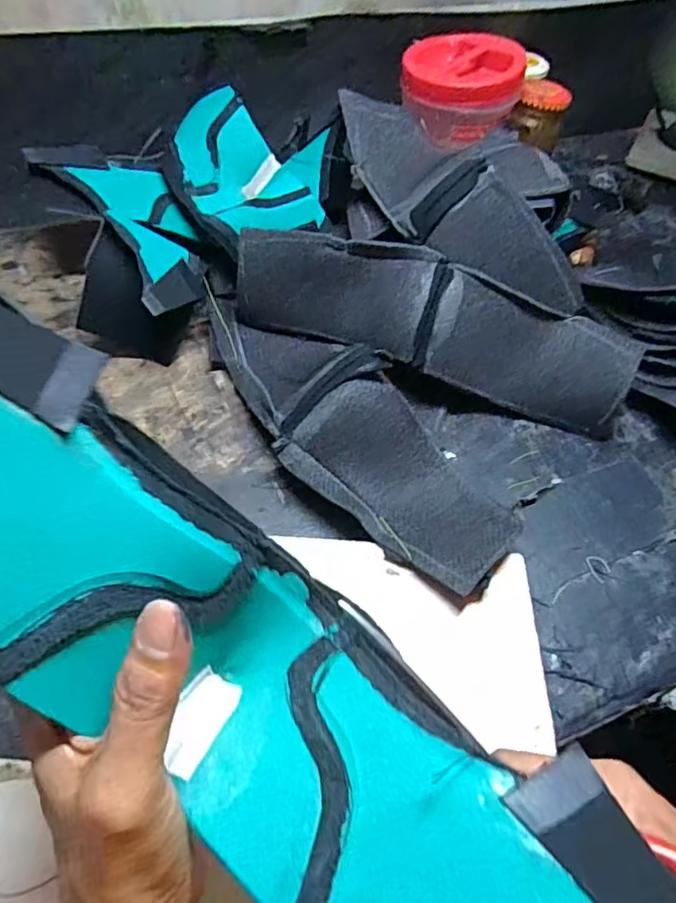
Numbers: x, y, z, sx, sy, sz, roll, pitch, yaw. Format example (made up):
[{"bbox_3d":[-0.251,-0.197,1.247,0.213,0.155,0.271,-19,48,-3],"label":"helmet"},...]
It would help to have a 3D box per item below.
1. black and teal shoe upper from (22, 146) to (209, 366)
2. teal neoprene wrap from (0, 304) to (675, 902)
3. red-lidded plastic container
[{"bbox_3d":[-0.174,-0.180,0.504,0.123,0.090,0.201,-18,56,-17],"label":"black and teal shoe upper"},{"bbox_3d":[-0.028,0.073,0.192,0.314,0.087,0.090,42,59,1],"label":"teal neoprene wrap"},{"bbox_3d":[0.124,-0.368,0.596,0.118,0.068,0.099,13,53,6],"label":"red-lidded plastic container"}]

